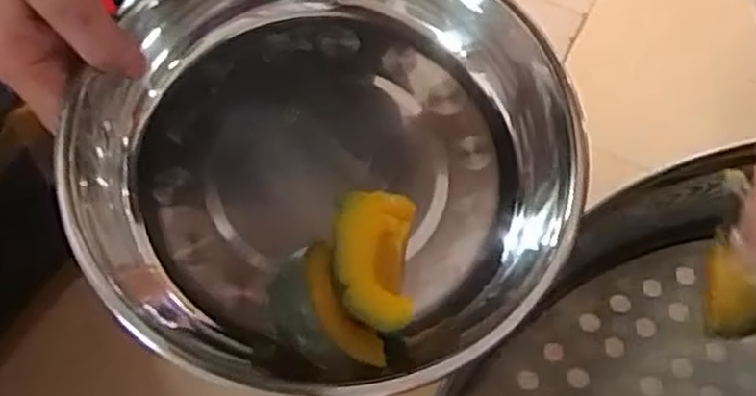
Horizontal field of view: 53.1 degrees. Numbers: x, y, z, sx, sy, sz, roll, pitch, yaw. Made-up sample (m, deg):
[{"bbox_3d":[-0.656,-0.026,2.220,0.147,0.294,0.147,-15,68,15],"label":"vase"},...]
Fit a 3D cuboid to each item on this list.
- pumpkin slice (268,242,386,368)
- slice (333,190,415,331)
[{"bbox_3d":[-0.026,0.050,0.325,0.035,0.017,0.057,-28,62,-15],"label":"pumpkin slice"},{"bbox_3d":[-0.003,0.027,0.328,0.034,0.015,0.062,2,59,3],"label":"slice"}]

